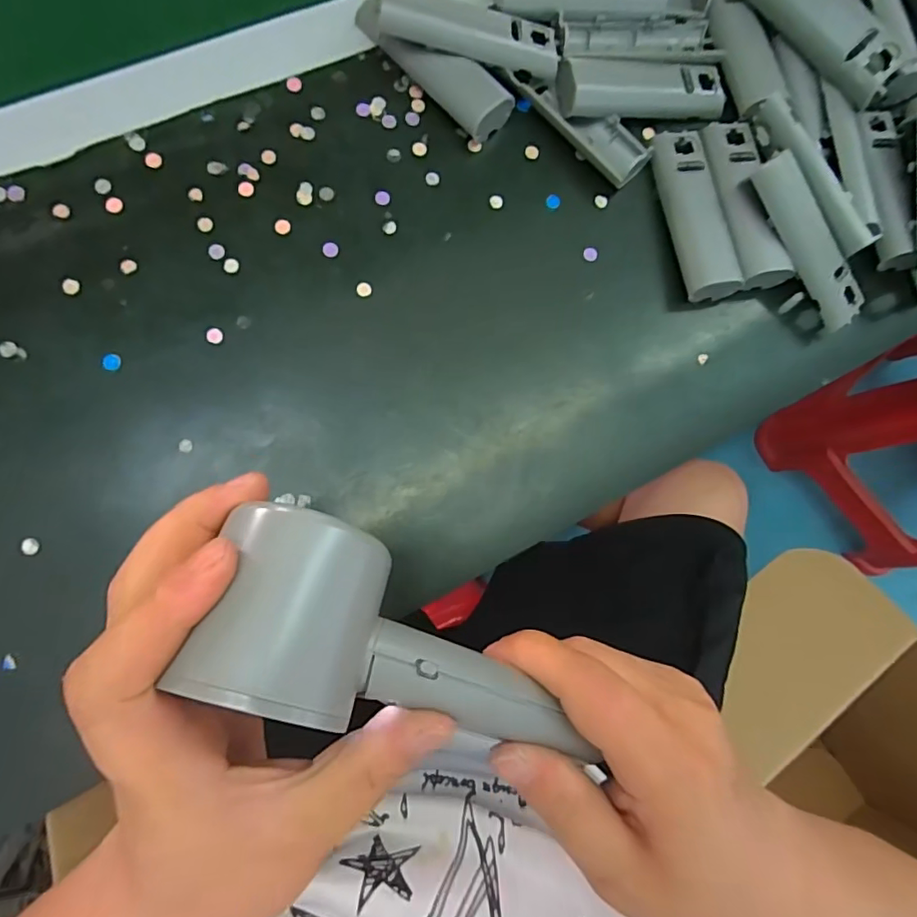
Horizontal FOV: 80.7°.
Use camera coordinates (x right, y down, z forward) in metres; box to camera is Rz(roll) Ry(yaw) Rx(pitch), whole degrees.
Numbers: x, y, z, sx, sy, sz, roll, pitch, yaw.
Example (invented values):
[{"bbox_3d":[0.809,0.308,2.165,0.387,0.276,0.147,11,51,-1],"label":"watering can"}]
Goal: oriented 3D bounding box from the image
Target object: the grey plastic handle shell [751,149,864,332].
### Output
[{"bbox_3d":[0.203,-0.125,0.310,0.027,0.012,0.102,-38,103,-9],"label":"grey plastic handle shell"}]

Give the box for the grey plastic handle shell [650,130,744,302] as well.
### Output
[{"bbox_3d":[0.139,-0.146,0.320,0.032,0.013,0.103,-12,82,-8],"label":"grey plastic handle shell"}]

